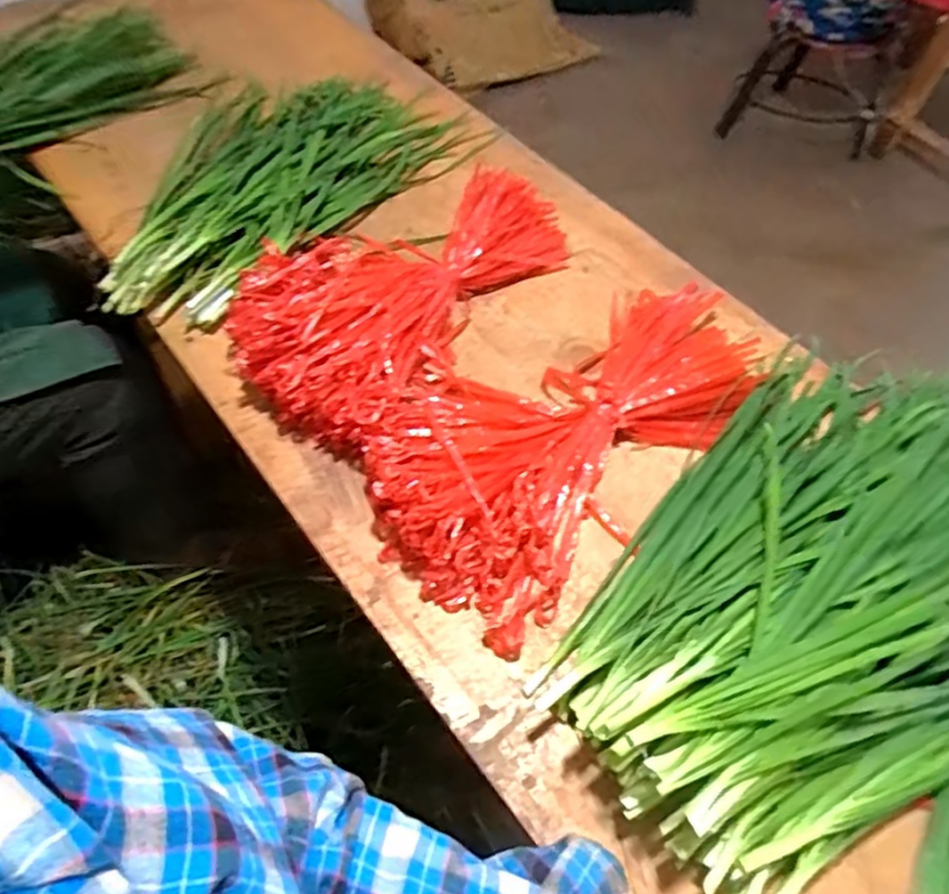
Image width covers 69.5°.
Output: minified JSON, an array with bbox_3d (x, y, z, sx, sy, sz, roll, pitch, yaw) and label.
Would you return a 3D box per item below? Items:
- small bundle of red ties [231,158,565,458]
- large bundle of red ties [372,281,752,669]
[{"bbox_3d":[-0.067,-0.152,0.610,0.190,0.070,0.333,33,61,16],"label":"small bundle of red ties"},{"bbox_3d":[0.080,-0.030,0.546,0.189,0.050,0.364,37,62,18],"label":"large bundle of red ties"}]

